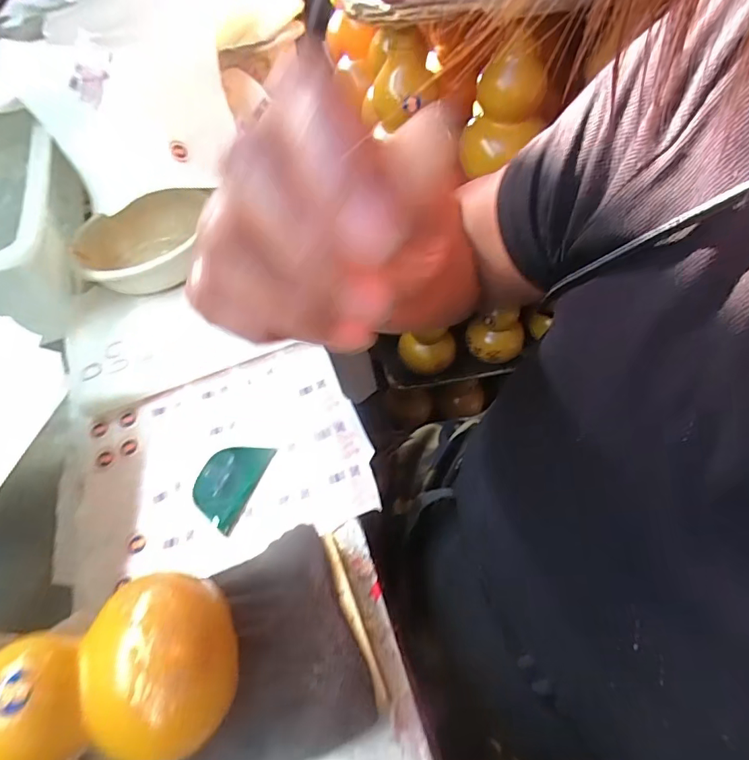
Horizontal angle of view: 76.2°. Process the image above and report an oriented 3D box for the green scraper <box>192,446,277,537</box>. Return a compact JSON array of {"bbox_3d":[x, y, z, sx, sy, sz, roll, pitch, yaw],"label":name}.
[{"bbox_3d":[-0.140,0.094,0.456,0.058,0.004,0.081,23,76,18],"label":"green scraper"}]

